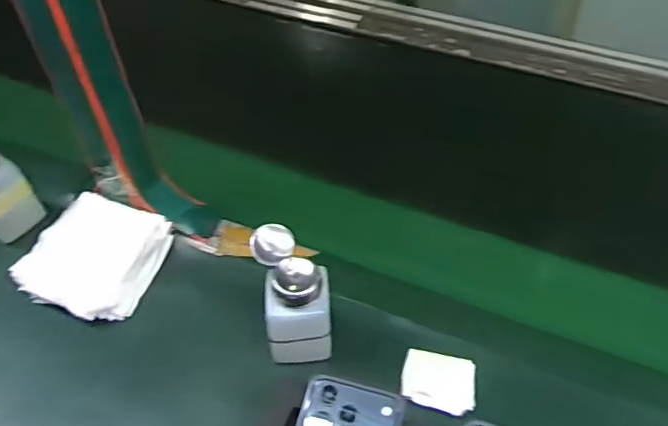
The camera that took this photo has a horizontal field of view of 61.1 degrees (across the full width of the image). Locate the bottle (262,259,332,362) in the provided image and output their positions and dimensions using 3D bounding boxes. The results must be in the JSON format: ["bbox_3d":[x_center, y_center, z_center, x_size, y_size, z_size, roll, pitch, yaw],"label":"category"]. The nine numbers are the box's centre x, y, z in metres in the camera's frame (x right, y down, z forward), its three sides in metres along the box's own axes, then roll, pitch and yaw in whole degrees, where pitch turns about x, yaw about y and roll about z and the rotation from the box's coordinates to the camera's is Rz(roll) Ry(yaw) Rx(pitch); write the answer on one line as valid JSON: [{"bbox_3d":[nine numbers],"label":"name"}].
[{"bbox_3d":[-0.029,0.083,0.471,0.054,0.095,0.048,-2,49,-2],"label":"bottle"}]

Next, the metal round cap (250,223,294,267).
[{"bbox_3d":[-0.049,0.024,0.450,0.032,0.017,0.034,55,45,-5],"label":"metal round cap"}]

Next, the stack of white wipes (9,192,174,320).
[{"bbox_3d":[-0.231,0.041,0.548,0.107,0.030,0.118,13,50,11],"label":"stack of white wipes"}]

